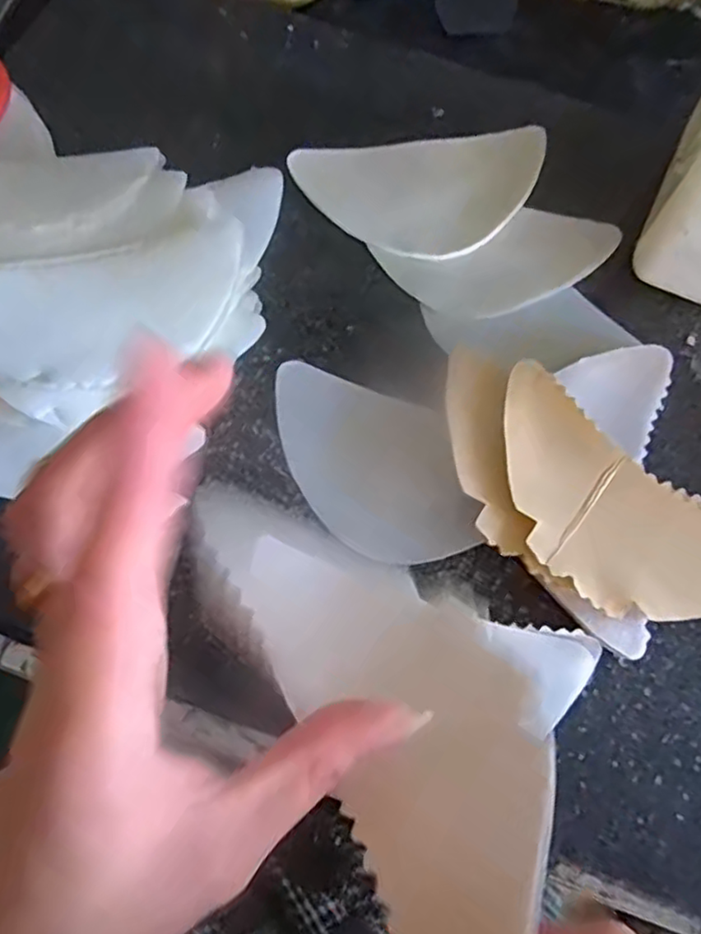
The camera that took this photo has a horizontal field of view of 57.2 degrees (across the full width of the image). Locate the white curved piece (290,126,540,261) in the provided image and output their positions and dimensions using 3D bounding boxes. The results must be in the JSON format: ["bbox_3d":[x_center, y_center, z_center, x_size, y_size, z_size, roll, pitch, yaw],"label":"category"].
[{"bbox_3d":[0.046,-0.153,0.362,0.143,0.006,0.080,-10,69,-6],"label":"white curved piece"}]

